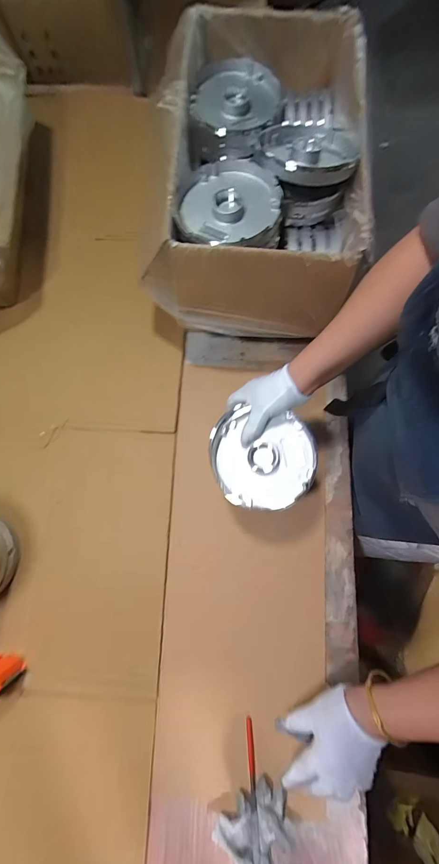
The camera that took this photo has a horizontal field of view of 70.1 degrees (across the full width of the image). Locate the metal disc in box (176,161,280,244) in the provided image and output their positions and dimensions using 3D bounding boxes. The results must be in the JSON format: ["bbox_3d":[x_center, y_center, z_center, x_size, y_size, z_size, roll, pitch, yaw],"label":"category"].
[{"bbox_3d":[0.014,-0.312,0.425,0.121,0.032,0.128,0,76,0],"label":"metal disc in box"}]

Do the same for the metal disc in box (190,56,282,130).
[{"bbox_3d":[0.024,-0.492,0.457,0.128,0.021,0.112,-2,76,-1],"label":"metal disc in box"}]

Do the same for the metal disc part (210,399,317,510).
[{"bbox_3d":[0.057,0.041,0.431,0.139,0.030,0.114,3,76,15],"label":"metal disc part"}]

